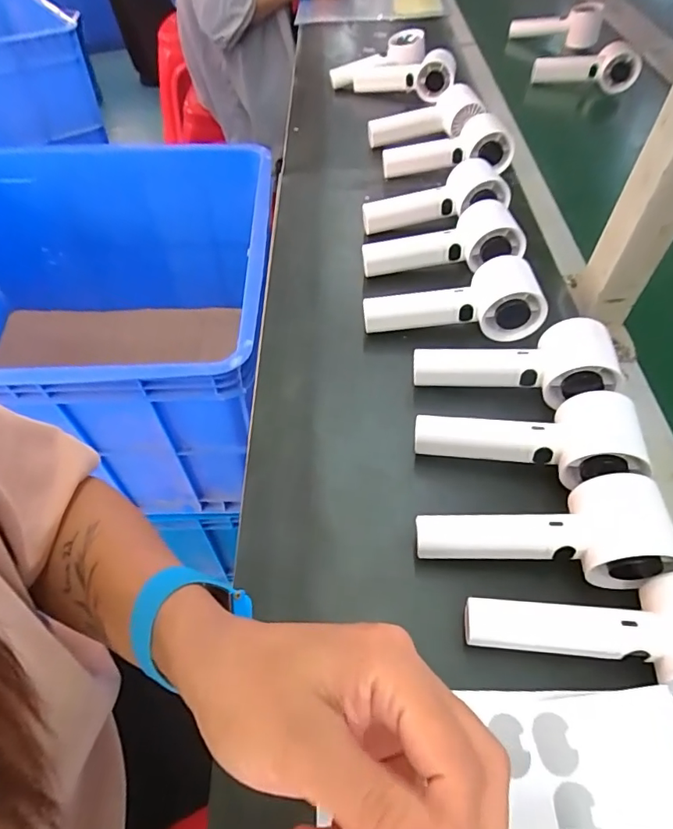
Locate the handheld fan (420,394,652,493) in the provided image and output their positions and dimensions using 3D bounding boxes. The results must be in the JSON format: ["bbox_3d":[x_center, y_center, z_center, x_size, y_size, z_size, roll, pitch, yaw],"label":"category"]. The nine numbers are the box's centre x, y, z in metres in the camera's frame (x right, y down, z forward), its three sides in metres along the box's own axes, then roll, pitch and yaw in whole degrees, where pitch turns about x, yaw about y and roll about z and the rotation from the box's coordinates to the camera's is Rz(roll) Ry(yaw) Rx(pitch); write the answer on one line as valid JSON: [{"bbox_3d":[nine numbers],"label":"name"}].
[{"bbox_3d":[0.134,0.018,0.369,0.150,0.061,0.060,7,54,7],"label":"handheld fan"}]

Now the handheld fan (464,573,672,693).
[{"bbox_3d":[0.156,0.121,0.289,0.157,0.062,0.057,6,53,6],"label":"handheld fan"}]

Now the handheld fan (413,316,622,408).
[{"bbox_3d":[0.140,-0.036,0.406,0.152,0.055,0.059,-1,53,1],"label":"handheld fan"}]

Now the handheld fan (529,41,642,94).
[{"bbox_3d":[0.400,-0.560,0.811,0.163,0.058,0.046,10,54,6],"label":"handheld fan"}]

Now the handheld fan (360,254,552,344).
[{"bbox_3d":[0.102,-0.100,0.455,0.155,0.059,0.056,-2,53,0],"label":"handheld fan"}]

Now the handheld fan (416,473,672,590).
[{"bbox_3d":[0.128,0.073,0.327,0.147,0.060,0.058,5,53,5],"label":"handheld fan"}]

